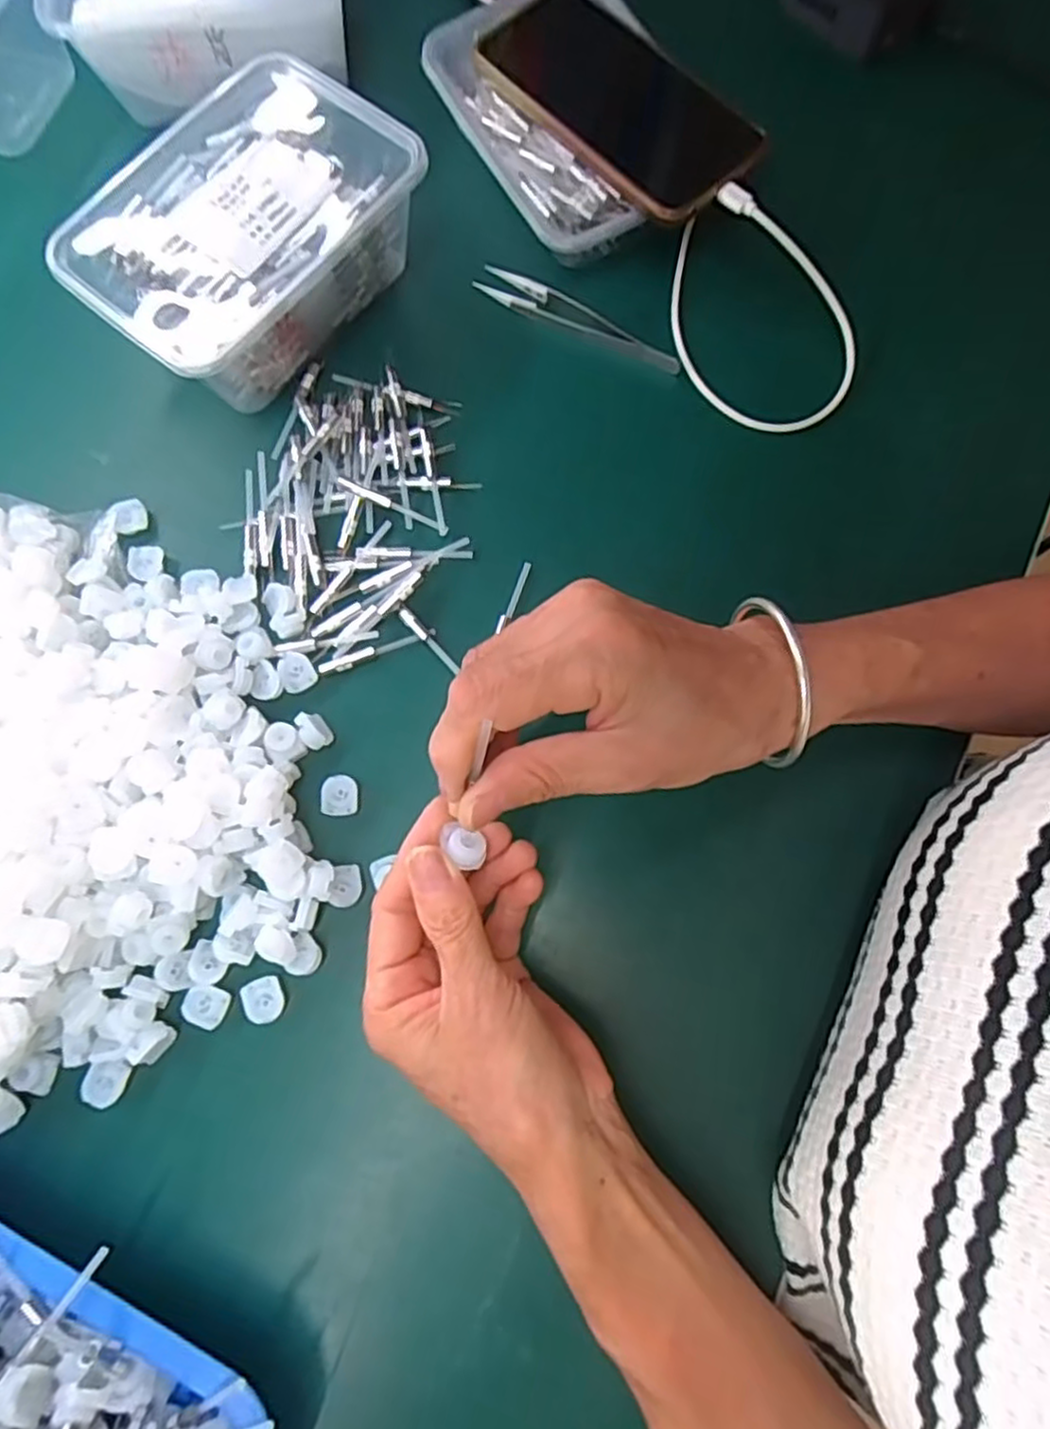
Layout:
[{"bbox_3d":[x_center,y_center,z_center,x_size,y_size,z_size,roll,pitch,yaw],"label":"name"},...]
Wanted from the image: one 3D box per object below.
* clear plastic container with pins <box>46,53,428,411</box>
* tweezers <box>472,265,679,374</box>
[{"bbox_3d":[-0.142,-0.246,0.381,0.120,0.058,0.171,39,79,9],"label":"clear plastic container with pins"},{"bbox_3d":[0.029,-0.219,0.400,0.124,0.009,0.017,31,78,7],"label":"tweezers"}]

